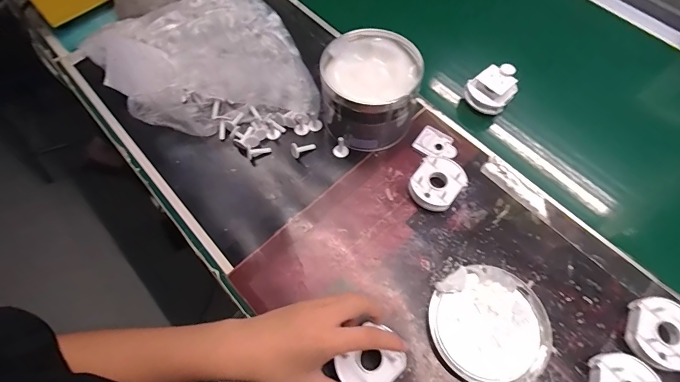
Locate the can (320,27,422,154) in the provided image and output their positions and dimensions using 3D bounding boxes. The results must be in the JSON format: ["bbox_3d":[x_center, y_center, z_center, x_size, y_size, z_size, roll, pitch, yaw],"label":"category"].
[{"bbox_3d":[0.039,-0.136,0.507,0.125,0.092,0.129,0,64,0],"label":"can"}]

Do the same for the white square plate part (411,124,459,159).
[{"bbox_3d":[0.137,-0.065,0.524,0.057,0.009,0.041,33,68,14],"label":"white square plate part"}]

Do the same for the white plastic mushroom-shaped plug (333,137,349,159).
[{"bbox_3d":[0.001,-0.060,0.510,0.022,0.030,0.017,-4,64,-2],"label":"white plastic mushroom-shaped plug"}]

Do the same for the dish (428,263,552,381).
[{"bbox_3d":[0.168,0.148,0.415,0.125,0.020,0.125,0,64,0],"label":"dish"}]

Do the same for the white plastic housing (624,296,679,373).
[{"bbox_3d":[0.346,0.155,0.400,0.066,0.035,0.070,16,65,7],"label":"white plastic housing"}]

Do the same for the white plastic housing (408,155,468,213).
[{"bbox_3d":[0.125,-0.008,0.480,0.061,0.035,0.068,31,68,14],"label":"white plastic housing"}]

